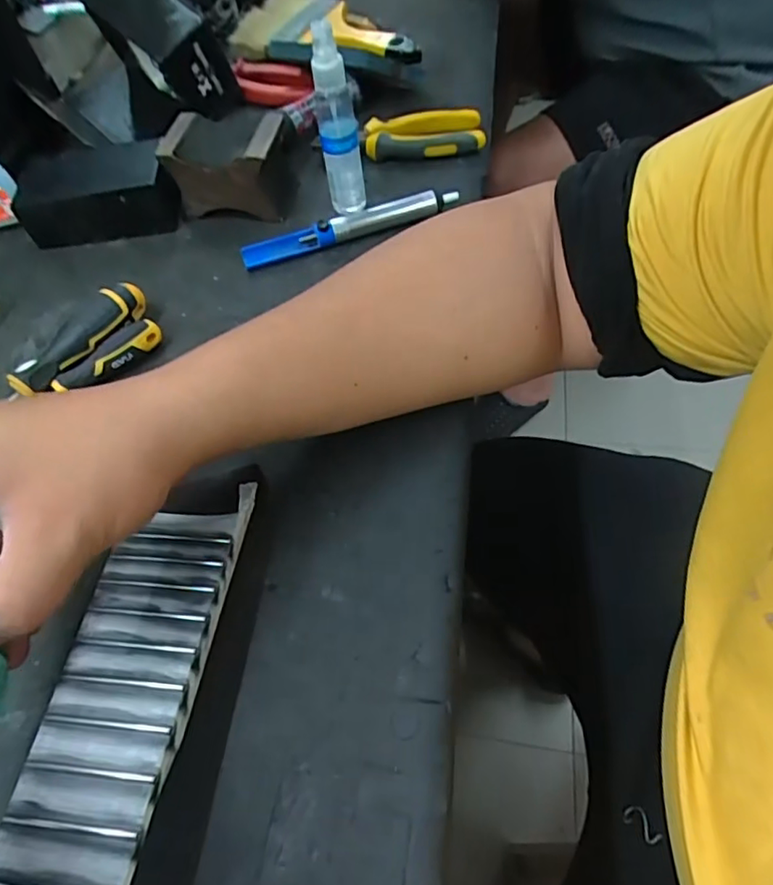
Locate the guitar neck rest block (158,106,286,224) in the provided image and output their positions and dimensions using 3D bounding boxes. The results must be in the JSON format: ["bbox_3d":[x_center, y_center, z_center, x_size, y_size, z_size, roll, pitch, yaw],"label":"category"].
[{"bbox_3d":[-0.134,-0.236,0.482,0.093,0.059,0.071,8,57,9],"label":"guitar neck rest block"}]

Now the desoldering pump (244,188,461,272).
[{"bbox_3d":[-0.029,-0.174,0.455,0.175,0.026,0.019,-16,57,-7],"label":"desoldering pump"}]

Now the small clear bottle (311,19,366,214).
[{"bbox_3d":[-0.036,-0.239,0.431,0.028,0.137,0.030,-7,56,-1],"label":"small clear bottle"}]

